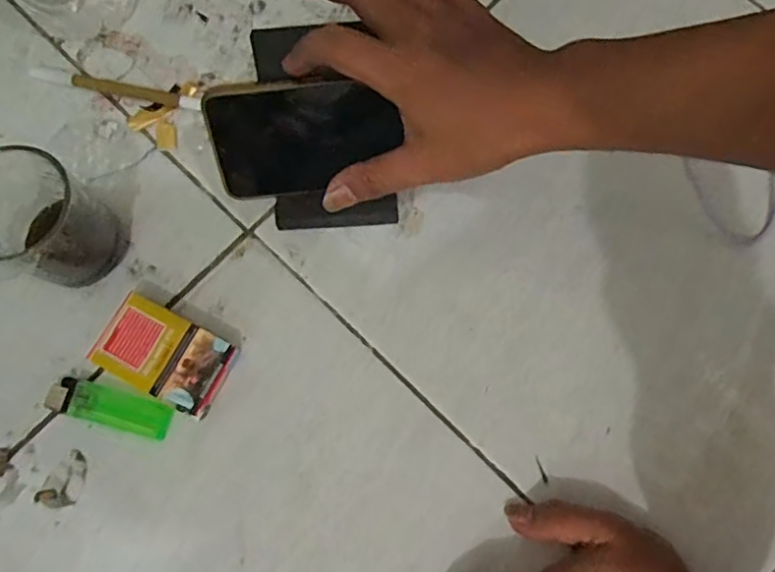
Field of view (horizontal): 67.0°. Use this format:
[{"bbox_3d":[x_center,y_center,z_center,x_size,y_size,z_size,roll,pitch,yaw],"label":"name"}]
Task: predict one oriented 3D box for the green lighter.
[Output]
[{"bbox_3d":[-0.181,0.079,0.384,0.080,0.009,0.024,15,77,4],"label":"green lighter"}]

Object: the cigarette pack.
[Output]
[{"bbox_3d":[-0.146,0.045,0.387,0.086,0.018,0.052,27,79,6],"label":"cigarette pack"}]

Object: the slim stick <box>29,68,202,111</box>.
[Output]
[{"bbox_3d":[-0.204,-0.150,0.437,0.133,0.012,0.012,14,77,3],"label":"slim stick"}]

